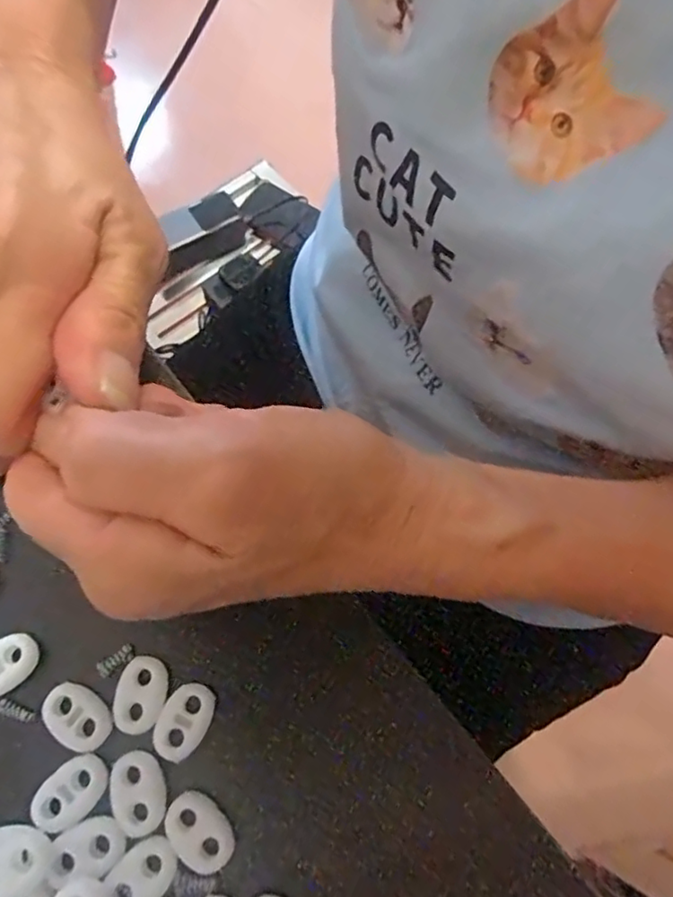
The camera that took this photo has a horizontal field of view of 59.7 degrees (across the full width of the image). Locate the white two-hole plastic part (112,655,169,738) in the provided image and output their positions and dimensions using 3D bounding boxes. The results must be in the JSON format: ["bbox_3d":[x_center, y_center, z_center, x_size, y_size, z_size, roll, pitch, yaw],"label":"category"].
[{"bbox_3d":[-0.062,0.077,0.184,0.015,0.004,0.022,8,69,0],"label":"white two-hole plastic part"}]

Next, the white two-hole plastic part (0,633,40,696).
[{"bbox_3d":[-0.107,0.070,0.186,0.023,0.004,0.015,-34,75,-14],"label":"white two-hole plastic part"}]

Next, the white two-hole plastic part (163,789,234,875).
[{"bbox_3d":[-0.040,0.113,0.172,0.015,0.004,0.022,-40,76,-16],"label":"white two-hole plastic part"}]

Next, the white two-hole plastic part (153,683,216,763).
[{"bbox_3d":[-0.048,0.085,0.182,0.015,0.004,0.022,28,71,7],"label":"white two-hole plastic part"}]

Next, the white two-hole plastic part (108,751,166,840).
[{"bbox_3d":[-0.060,0.103,0.174,0.016,0.004,0.022,-18,72,-9],"label":"white two-hole plastic part"}]

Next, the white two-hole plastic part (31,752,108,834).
[{"bbox_3d":[-0.079,0.102,0.174,0.015,0.004,0.022,42,73,12],"label":"white two-hole plastic part"}]

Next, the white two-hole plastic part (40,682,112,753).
[{"bbox_3d":[-0.081,0.083,0.181,0.022,0.004,0.016,33,71,9],"label":"white two-hole plastic part"}]

